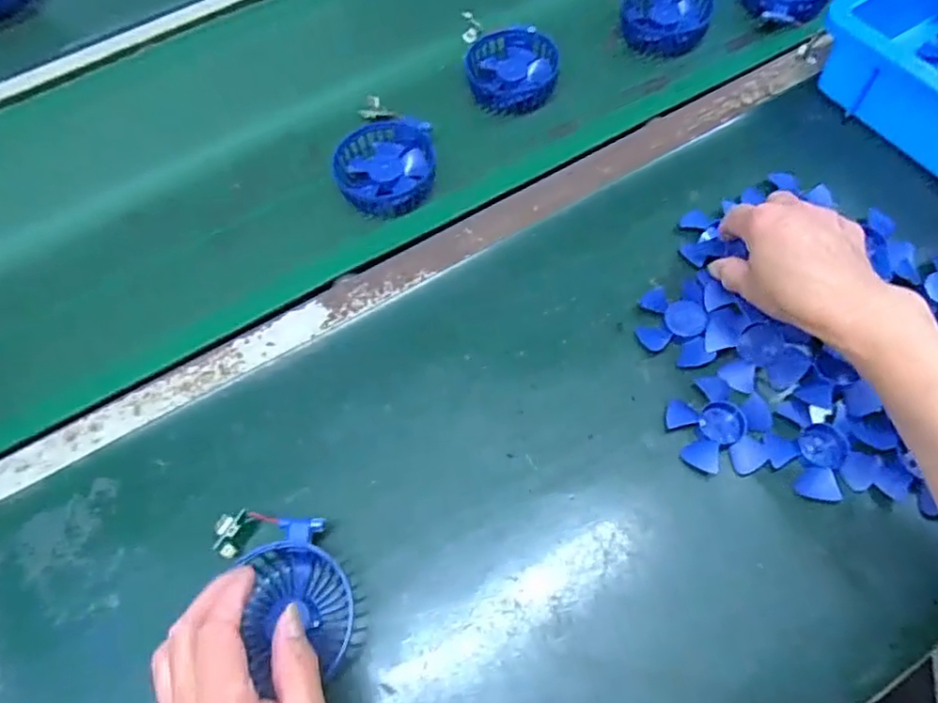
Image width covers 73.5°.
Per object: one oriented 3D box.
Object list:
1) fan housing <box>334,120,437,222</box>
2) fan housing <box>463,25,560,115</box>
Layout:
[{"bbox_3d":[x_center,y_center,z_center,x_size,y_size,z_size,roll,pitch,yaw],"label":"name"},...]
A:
[{"bbox_3d":[-0.074,-0.162,0.559,0.086,0.025,0.093,-10,64,-1],"label":"fan housing"},{"bbox_3d":[0.042,-0.271,0.616,0.090,0.039,0.089,-5,63,-1],"label":"fan housing"}]

